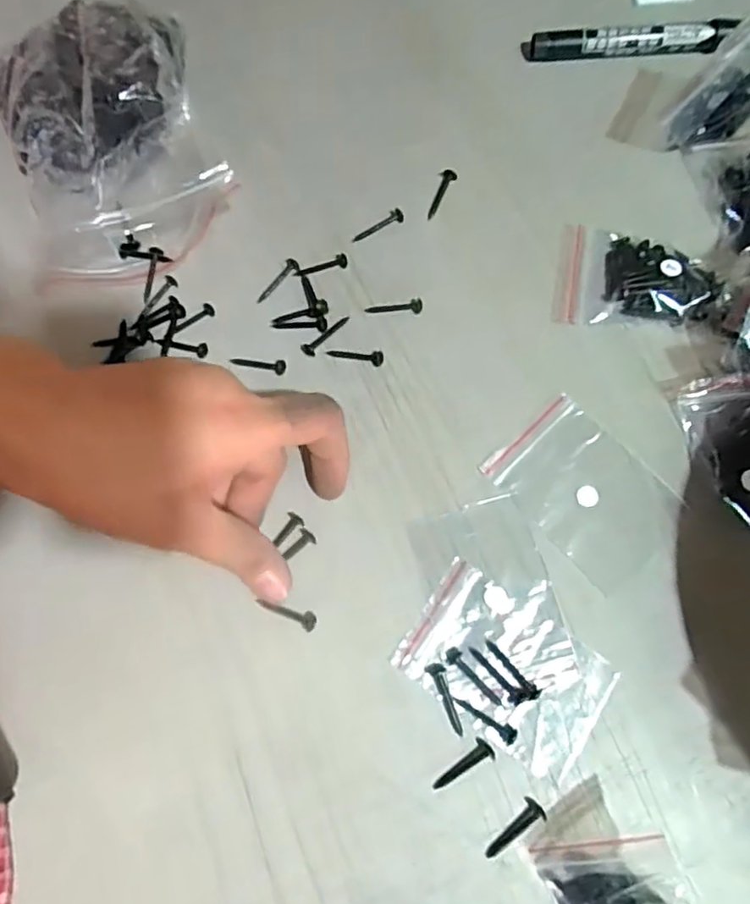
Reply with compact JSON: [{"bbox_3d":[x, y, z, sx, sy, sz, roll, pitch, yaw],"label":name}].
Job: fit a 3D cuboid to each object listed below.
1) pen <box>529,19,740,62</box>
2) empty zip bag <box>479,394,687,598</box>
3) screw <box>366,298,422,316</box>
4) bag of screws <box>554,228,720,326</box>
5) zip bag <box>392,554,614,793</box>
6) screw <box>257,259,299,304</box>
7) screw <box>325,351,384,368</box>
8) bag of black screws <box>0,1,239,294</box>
[{"bbox_3d":[0.146,-0.235,0.369,0.110,0.013,0.012,-1,75,3],"label":"pen"},{"bbox_3d":[0.104,0.019,0.314,0.058,0.004,0.085,-41,77,-7],"label":"empty zip bag"},{"bbox_3d":[0.010,-0.076,0.344,0.030,0.004,0.008,-8,76,-1],"label":"screw"},{"bbox_3d":[0.137,-0.092,0.335,0.079,0.017,0.054,7,76,5],"label":"bag of screws"},{"bbox_3d":[0.061,0.099,0.295,0.091,0.004,0.058,35,80,11],"label":"zip bag"},{"bbox_3d":[-0.053,-0.093,0.351,0.006,0.004,0.030,41,81,10],"label":"screw"},{"bbox_3d":[-0.010,-0.049,0.338,0.030,0.004,0.008,2,76,2],"label":"screw"},{"bbox_3d":[-0.143,-0.169,0.345,0.113,0.054,0.142,-17,75,-1],"label":"bag of black screws"}]

